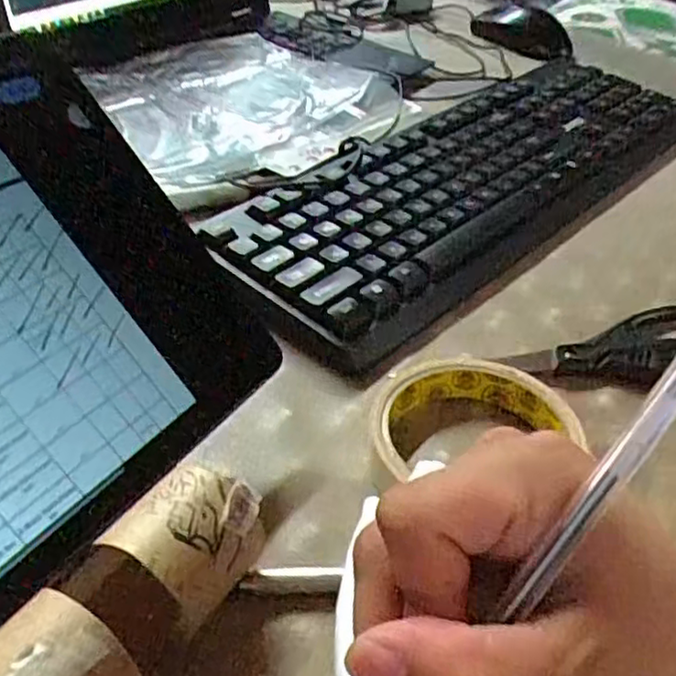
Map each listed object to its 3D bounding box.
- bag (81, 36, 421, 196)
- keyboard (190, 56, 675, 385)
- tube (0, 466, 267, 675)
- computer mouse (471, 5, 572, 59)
[{"bbox_3d":[-0.080,-0.197,0.530,0.237,0.023,0.225,-26,48,-31],"label":"bag"},{"bbox_3d":[0.102,-0.112,0.472,0.141,0.038,0.424,30,46,29],"label":"keyboard"},{"bbox_3d":[-0.063,0.090,0.207,0.038,0.046,0.103,22,42,21],"label":"tube"},{"bbox_3d":[0.186,-0.319,0.688,0.053,0.044,0.105,-14,42,-20],"label":"computer mouse"}]

